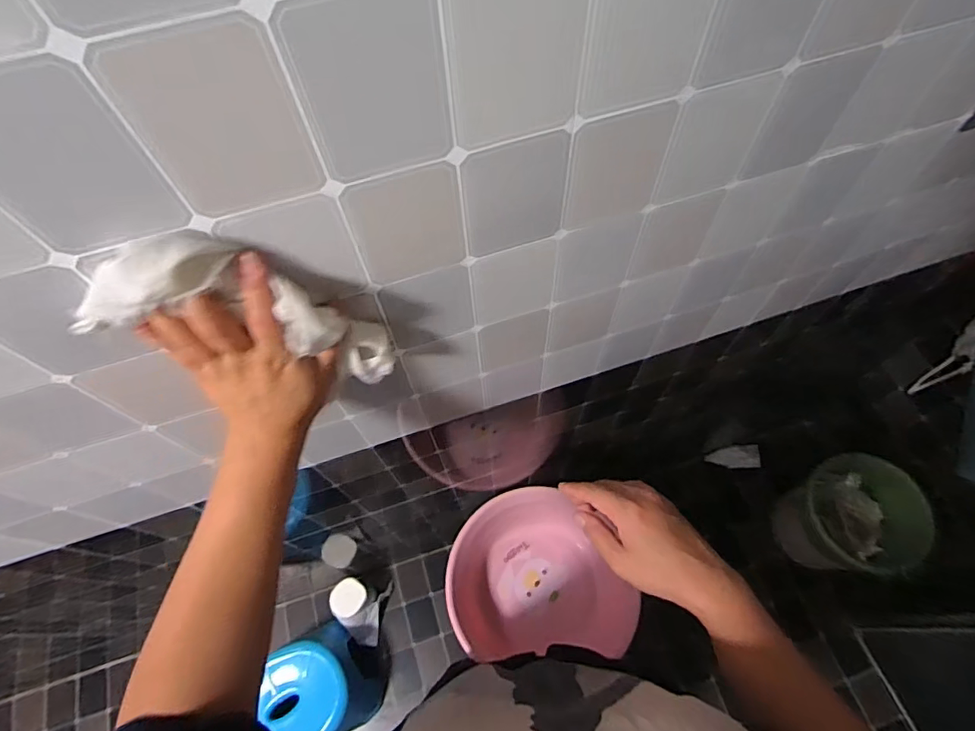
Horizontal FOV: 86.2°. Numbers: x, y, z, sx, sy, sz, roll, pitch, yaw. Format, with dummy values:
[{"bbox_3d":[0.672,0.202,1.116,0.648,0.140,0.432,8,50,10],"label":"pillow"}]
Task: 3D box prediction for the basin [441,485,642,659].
[{"bbox_3d":[0.101,0.405,1.040,0.338,0.129,0.302,-3,63,1],"label":"basin"}]

